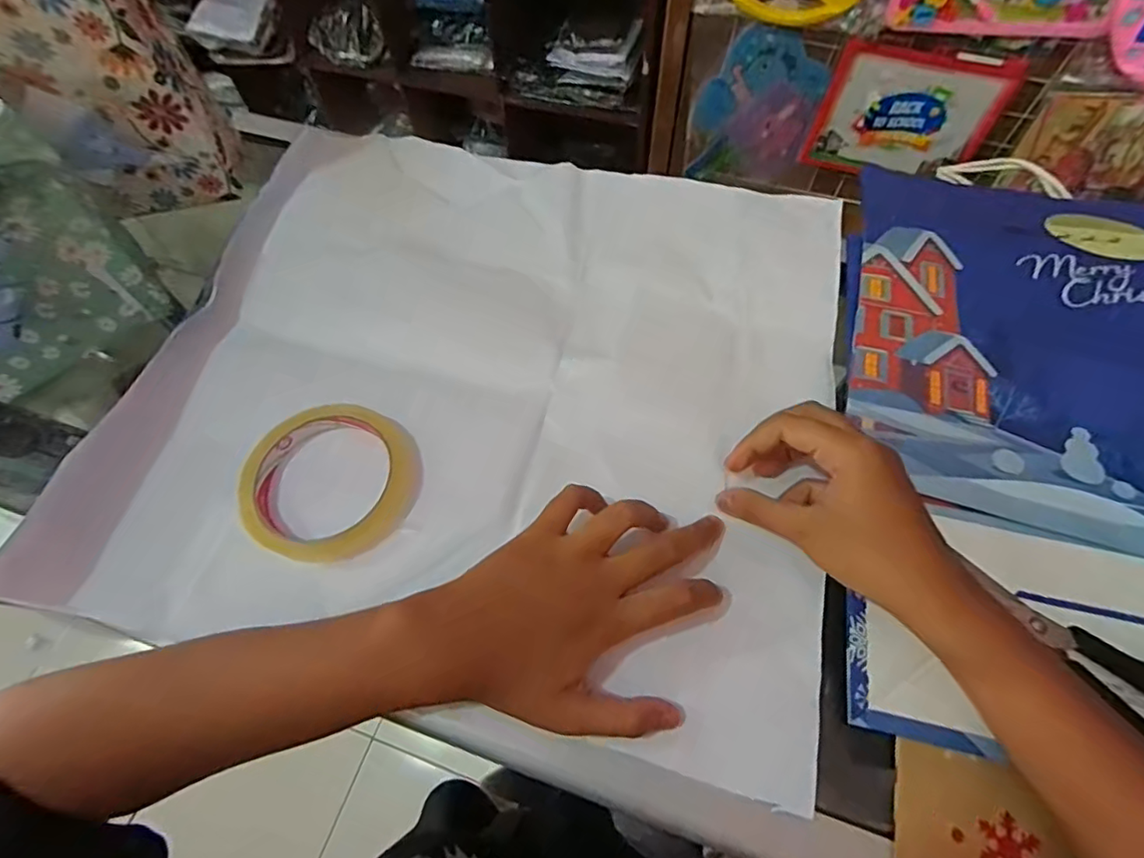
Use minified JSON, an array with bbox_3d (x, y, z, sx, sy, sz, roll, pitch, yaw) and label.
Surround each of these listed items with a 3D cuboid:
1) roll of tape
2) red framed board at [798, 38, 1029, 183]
[{"bbox_3d":[-0.137,0.029,0.317,0.094,0.014,0.090,0,63,1],"label":"roll of tape"},{"bbox_3d":[0.590,-0.553,0.993,0.279,0.222,0.023,17,64,10],"label":"red framed board"}]

